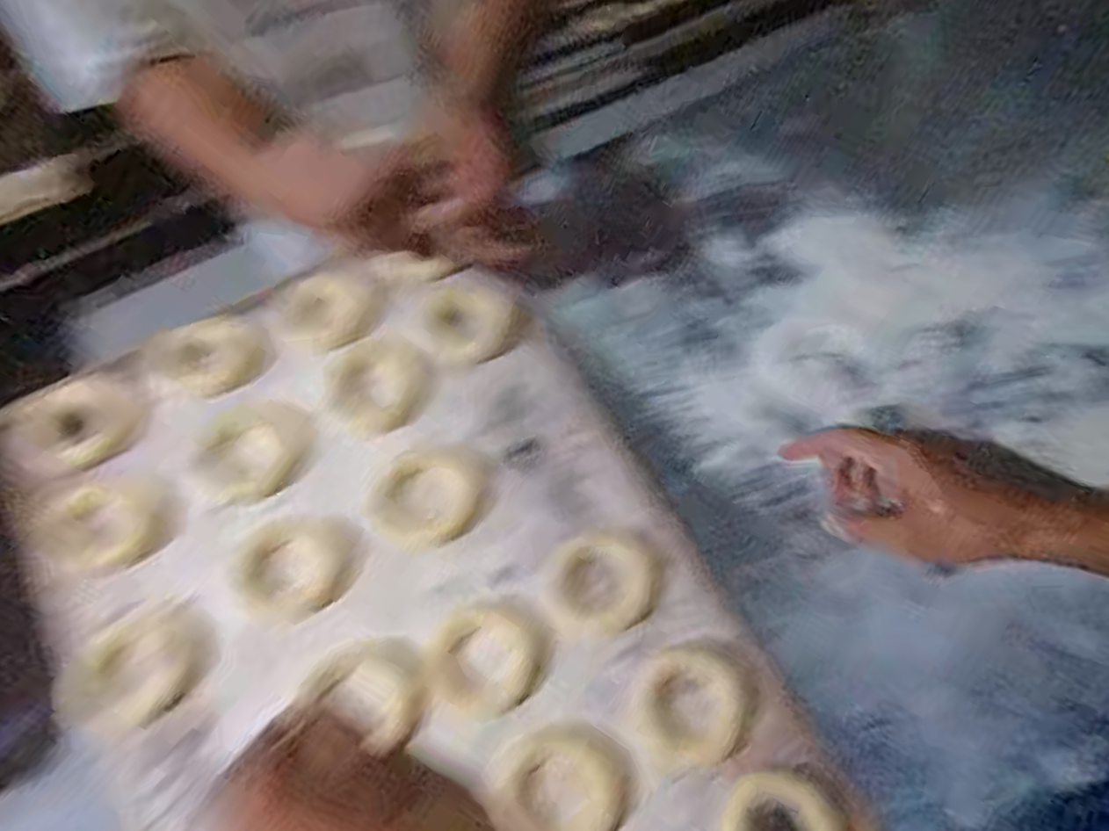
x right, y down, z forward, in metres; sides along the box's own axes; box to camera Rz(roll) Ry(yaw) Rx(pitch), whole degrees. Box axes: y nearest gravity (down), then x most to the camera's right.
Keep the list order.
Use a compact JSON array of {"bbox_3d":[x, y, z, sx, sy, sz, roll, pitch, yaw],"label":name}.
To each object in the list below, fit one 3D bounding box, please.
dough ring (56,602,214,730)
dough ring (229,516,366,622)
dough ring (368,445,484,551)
[{"bbox_3d":[-0.284,0.172,0.465,0.088,0.018,0.078,2,66,1],"label":"dough ring"},{"bbox_3d":[-0.189,0.111,0.495,0.099,0.016,0.074,0,66,0],"label":"dough ring"},{"bbox_3d":[-0.094,0.058,0.506,0.078,0.010,0.084,0,66,0],"label":"dough ring"}]

